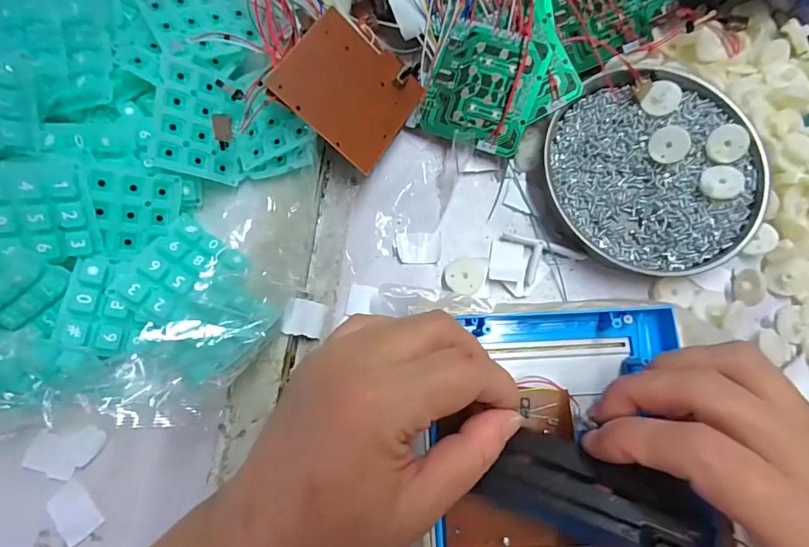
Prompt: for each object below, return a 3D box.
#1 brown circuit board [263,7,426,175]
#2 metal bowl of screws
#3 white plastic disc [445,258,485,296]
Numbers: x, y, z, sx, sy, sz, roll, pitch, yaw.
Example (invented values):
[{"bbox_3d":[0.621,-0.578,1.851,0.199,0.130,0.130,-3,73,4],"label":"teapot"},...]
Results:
[{"bbox_3d":[-0.030,-0.108,0.262,0.075,0.004,0.073,40,69,-22],"label":"brown circuit board"},{"bbox_3d":[0.160,-0.067,0.285,0.121,0.023,0.133,0,78,-1],"label":"metal bowl of screws"},{"bbox_3d":[0.038,0.002,0.276,0.024,0.006,0.023,0,78,-1],"label":"white plastic disc"}]

